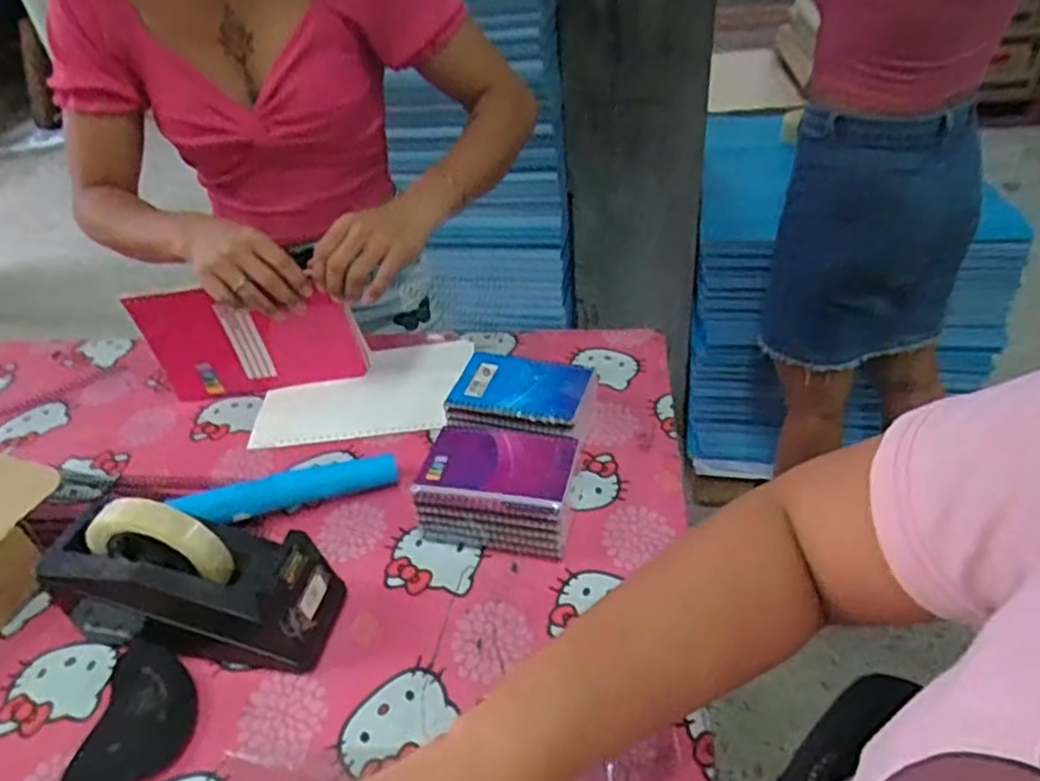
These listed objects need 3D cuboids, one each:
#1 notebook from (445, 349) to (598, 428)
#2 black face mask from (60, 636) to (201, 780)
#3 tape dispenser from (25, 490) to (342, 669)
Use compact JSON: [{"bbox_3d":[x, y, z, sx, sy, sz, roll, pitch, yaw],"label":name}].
[{"bbox_3d":[0.004,-0.005,0.682,0.134,0.019,0.091,8,41,18],"label":"notebook"},{"bbox_3d":[-0.267,0.227,0.492,0.063,0.032,0.108,-4,38,3],"label":"black face mask"},{"bbox_3d":[-0.249,0.141,0.524,0.201,0.128,0.072,3,39,12],"label":"tape dispenser"}]

